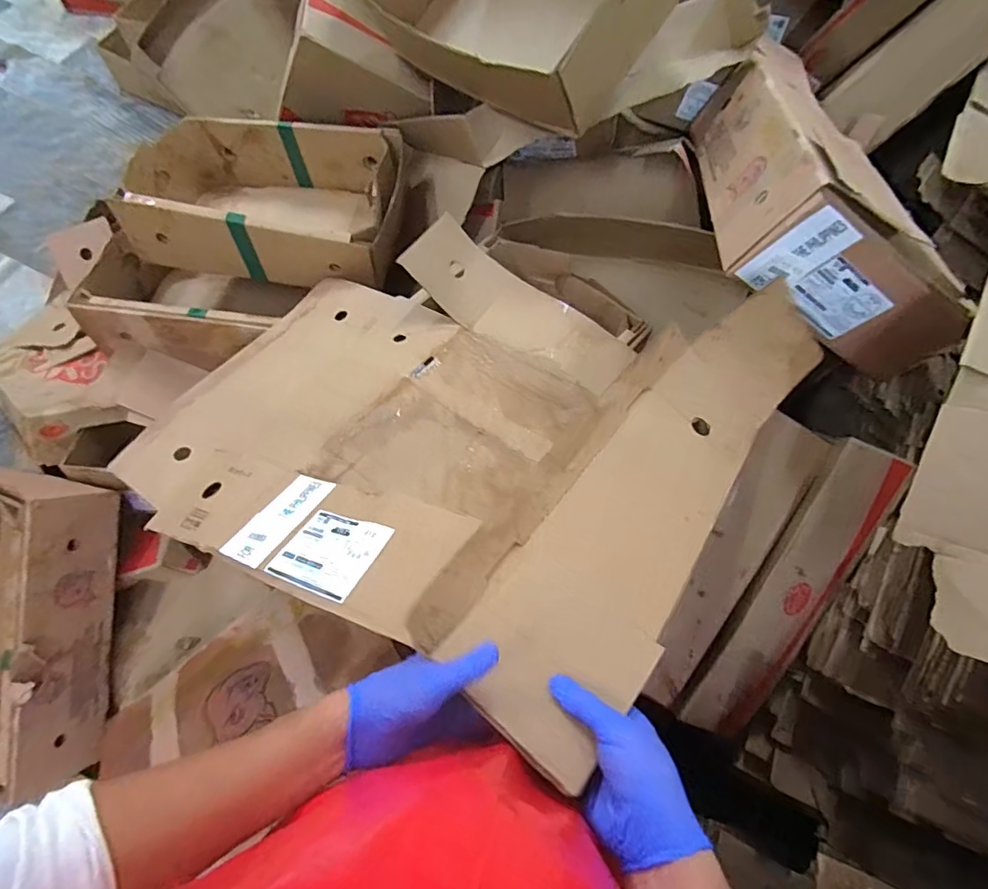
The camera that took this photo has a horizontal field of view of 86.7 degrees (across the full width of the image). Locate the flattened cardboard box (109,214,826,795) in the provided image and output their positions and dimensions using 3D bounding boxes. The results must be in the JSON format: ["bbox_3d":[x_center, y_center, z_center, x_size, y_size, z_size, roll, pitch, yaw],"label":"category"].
[{"bbox_3d":[-0.072,-0.064,0.805,0.851,0.154,0.690,19,48,31],"label":"flattened cardboard box"}]

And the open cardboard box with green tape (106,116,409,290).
[{"bbox_3d":[-0.521,-0.604,1.286,0.598,0.221,0.444,9,67,1],"label":"open cardboard box with green tape"}]

